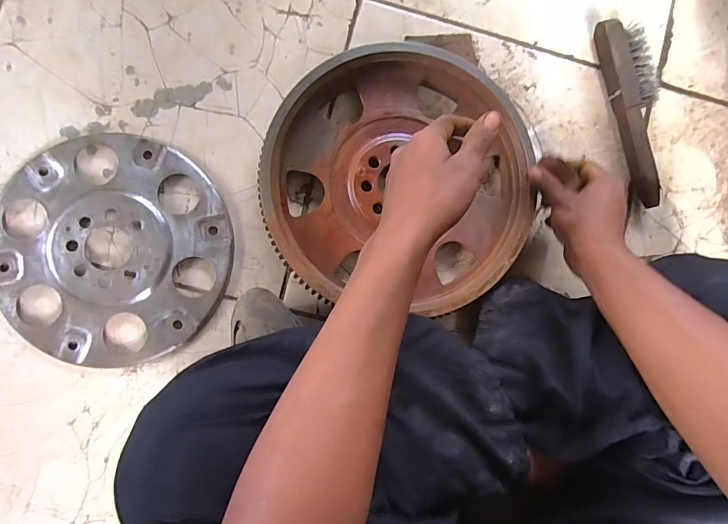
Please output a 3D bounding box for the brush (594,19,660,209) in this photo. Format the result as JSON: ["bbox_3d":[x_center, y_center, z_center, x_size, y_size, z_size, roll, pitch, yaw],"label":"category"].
[{"bbox_3d":[0.357,-0.195,0.521,0.053,0.040,0.237,-17,90,-6],"label":"brush"}]

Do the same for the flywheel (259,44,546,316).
[{"bbox_3d":[0.042,-0.105,0.472,0.298,0.044,0.303,11,87,-5],"label":"flywheel"}]

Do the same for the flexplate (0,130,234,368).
[{"bbox_3d":[-0.289,-0.017,0.467,0.261,0.024,0.256,0,88,-5],"label":"flexplate"}]

